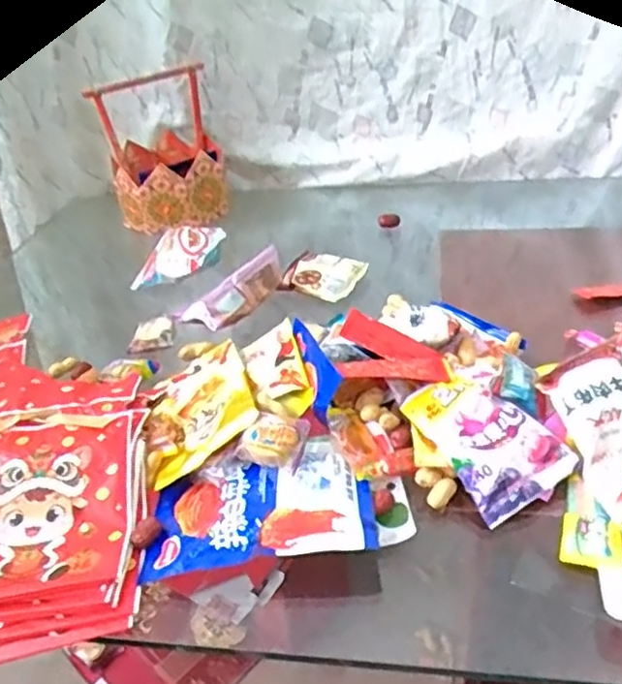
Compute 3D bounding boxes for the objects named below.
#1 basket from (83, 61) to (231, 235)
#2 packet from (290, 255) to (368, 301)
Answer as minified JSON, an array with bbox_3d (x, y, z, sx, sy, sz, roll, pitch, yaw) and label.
[{"bbox_3d":[-0.226,-0.298,1.000,0.164,0.207,0.177,-10,34,-5],"label":"basket"},{"bbox_3d":[0.019,-0.080,0.803,0.082,0.018,0.083,10,38,24],"label":"packet"}]

